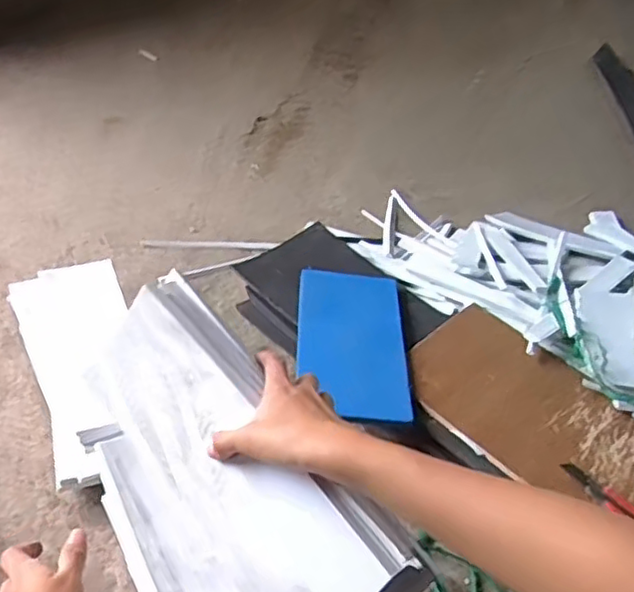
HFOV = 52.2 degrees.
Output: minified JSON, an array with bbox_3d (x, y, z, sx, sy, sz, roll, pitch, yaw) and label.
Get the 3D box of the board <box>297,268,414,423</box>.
[{"bbox_3d":[0.050,0.062,0.938,0.150,0.012,0.272,-2,48,2],"label":"board"}]

